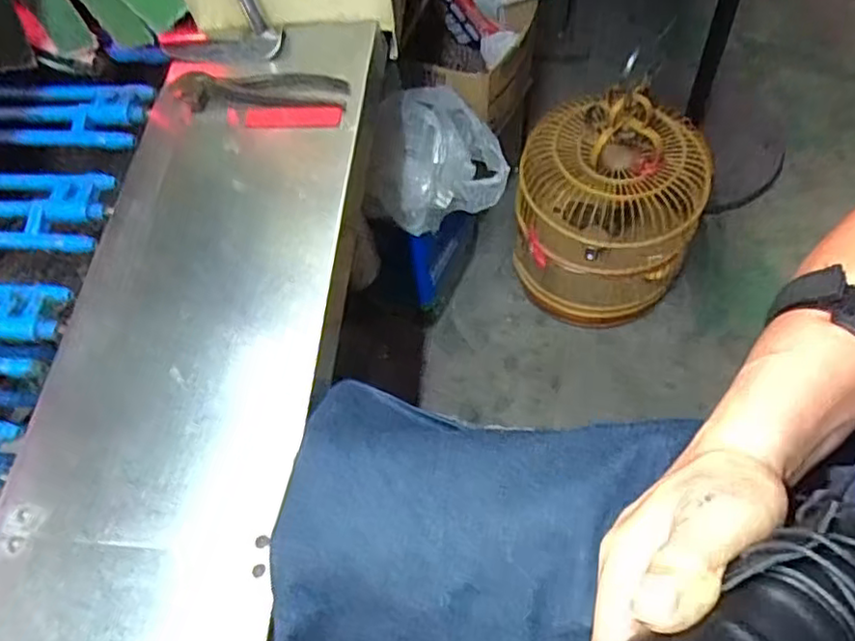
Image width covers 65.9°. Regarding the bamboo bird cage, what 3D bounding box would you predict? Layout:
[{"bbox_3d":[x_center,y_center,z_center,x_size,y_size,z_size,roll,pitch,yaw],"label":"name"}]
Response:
[{"bbox_3d":[0.333,-0.202,1.234,0.324,0.410,0.275,2,61,5],"label":"bamboo bird cage"}]

